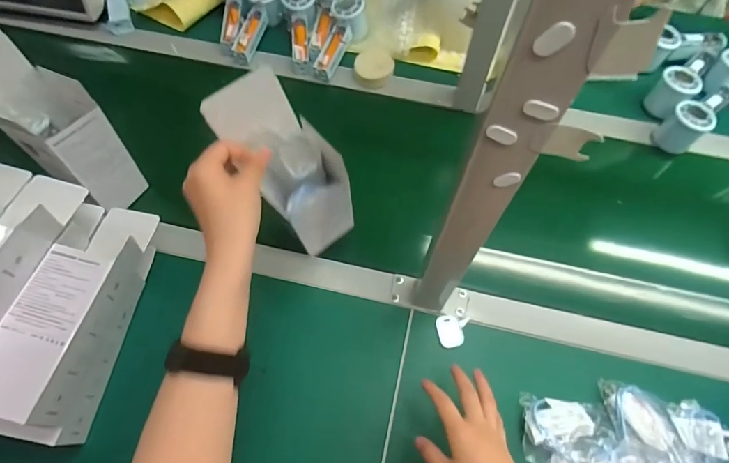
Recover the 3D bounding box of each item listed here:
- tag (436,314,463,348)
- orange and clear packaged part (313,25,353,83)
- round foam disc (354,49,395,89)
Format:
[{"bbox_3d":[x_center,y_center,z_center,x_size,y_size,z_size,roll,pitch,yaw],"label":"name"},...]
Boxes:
[{"bbox_3d":[0.108,0.126,0.549,0.032,0.008,0.041,-12,66,-6],"label":"tag"},{"bbox_3d":[-0.053,-0.301,0.730,0.033,0.022,0.103,23,80,10],"label":"orange and clear packaged part"},{"bbox_3d":[0.016,-0.273,0.727,0.064,0.027,0.059,0,66,0],"label":"round foam disc"}]

